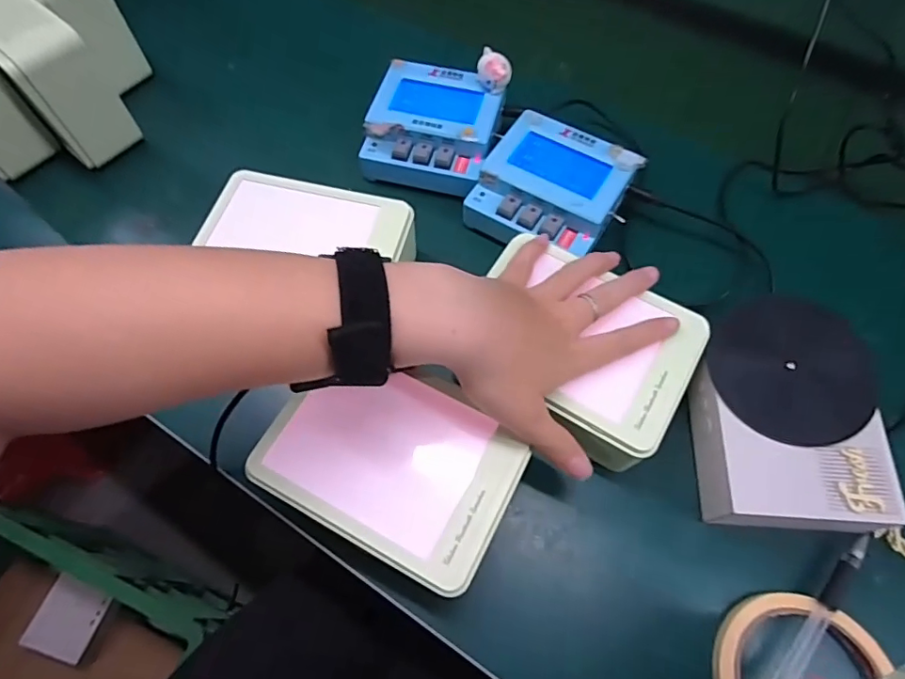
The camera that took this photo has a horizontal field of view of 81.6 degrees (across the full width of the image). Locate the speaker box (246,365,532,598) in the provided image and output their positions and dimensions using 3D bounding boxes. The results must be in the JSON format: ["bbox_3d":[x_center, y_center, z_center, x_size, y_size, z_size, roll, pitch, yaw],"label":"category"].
[{"bbox_3d":[-0.031,0.075,0.317,0.132,0.054,0.102,26,66,13],"label":"speaker box"}]

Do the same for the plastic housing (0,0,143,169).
[{"bbox_3d":[-0.339,-0.224,0.439,0.061,0.105,0.132,-41,70,-19],"label":"plastic housing"}]

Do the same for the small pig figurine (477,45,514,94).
[{"bbox_3d":[0.032,-0.215,0.420,0.021,0.022,0.028,-32,67,-15],"label":"small pig figurine"}]

